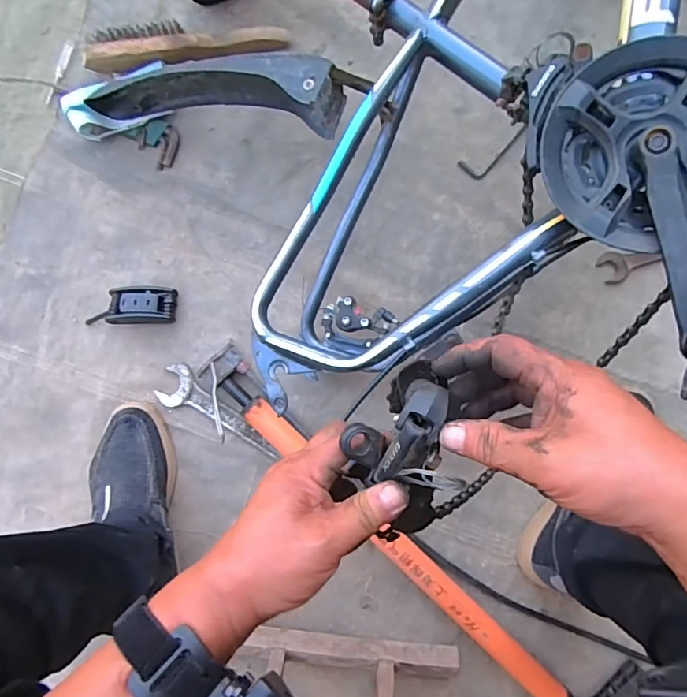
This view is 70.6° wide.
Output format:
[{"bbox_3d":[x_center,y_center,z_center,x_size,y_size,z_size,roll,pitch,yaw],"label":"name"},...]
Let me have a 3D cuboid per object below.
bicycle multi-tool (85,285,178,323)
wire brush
[{"bbox_3d":[-0.279,-0.057,0.632,0.115,0.034,0.050,1,92,0],"label":"bicycle multi-tool"},{"bbox_3d":[-0.197,-0.390,0.613,0.247,0.041,0.048,-7,92,1],"label":"wire brush"}]

